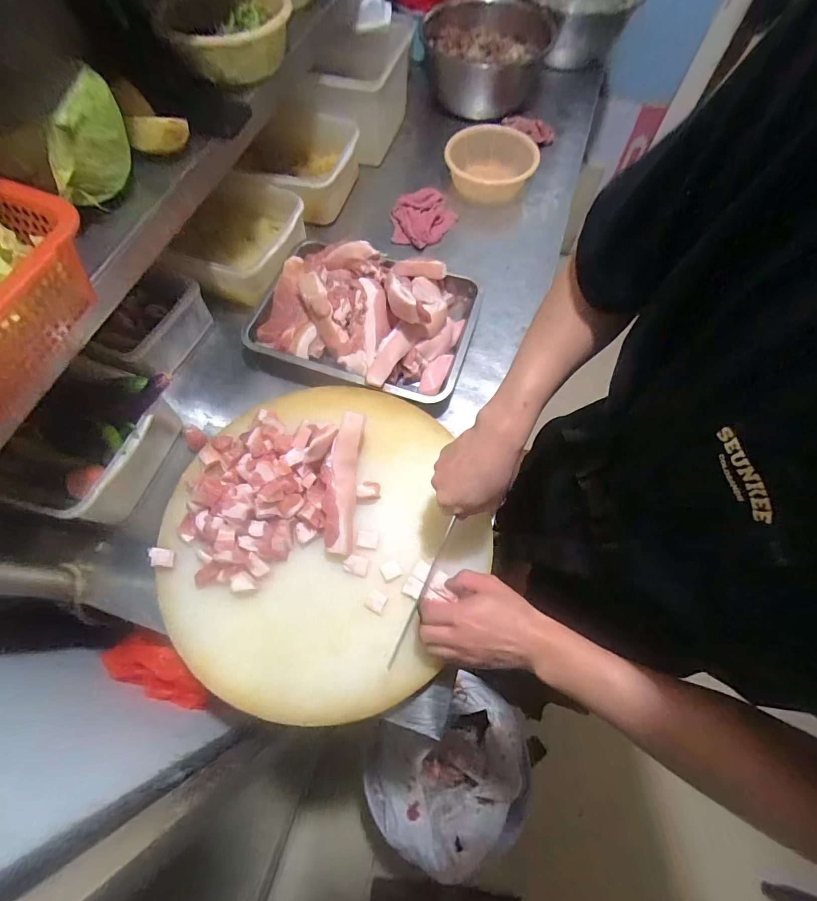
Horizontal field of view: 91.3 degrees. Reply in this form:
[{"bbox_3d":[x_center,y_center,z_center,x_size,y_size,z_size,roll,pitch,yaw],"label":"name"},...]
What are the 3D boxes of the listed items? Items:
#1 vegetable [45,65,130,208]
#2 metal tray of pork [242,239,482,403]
[{"bbox_3d":[-0.329,-0.317,0.414,0.027,0.085,0.113,27,70,11],"label":"vegetable"},{"bbox_3d":[-0.069,-0.225,0.644,0.341,0.105,0.253,15,69,6],"label":"metal tray of pork"}]

